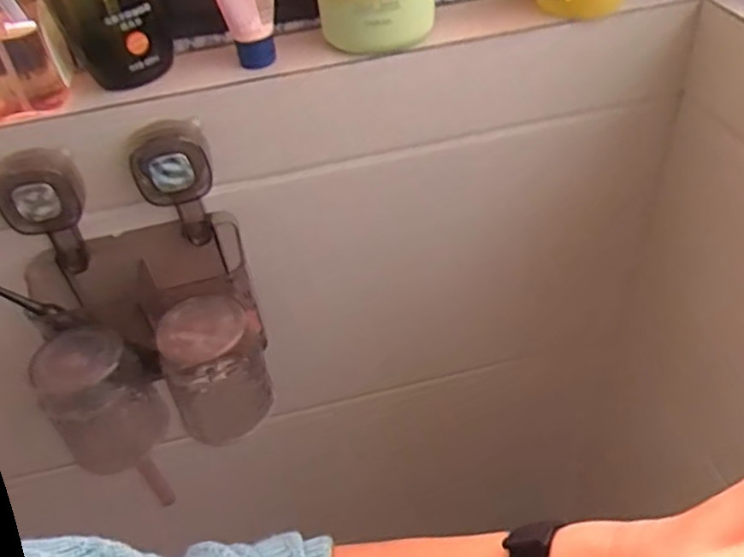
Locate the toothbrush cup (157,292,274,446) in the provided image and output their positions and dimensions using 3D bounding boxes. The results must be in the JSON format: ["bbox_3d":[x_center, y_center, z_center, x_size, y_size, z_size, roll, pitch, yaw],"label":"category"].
[{"bbox_3d":[-0.118,0.069,0.501,0.067,0.090,0.059,-25,44,-19],"label":"toothbrush cup"}]

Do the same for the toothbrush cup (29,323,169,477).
[{"bbox_3d":[-0.196,0.096,0.495,0.069,0.100,0.073,-4,42,4],"label":"toothbrush cup"}]

